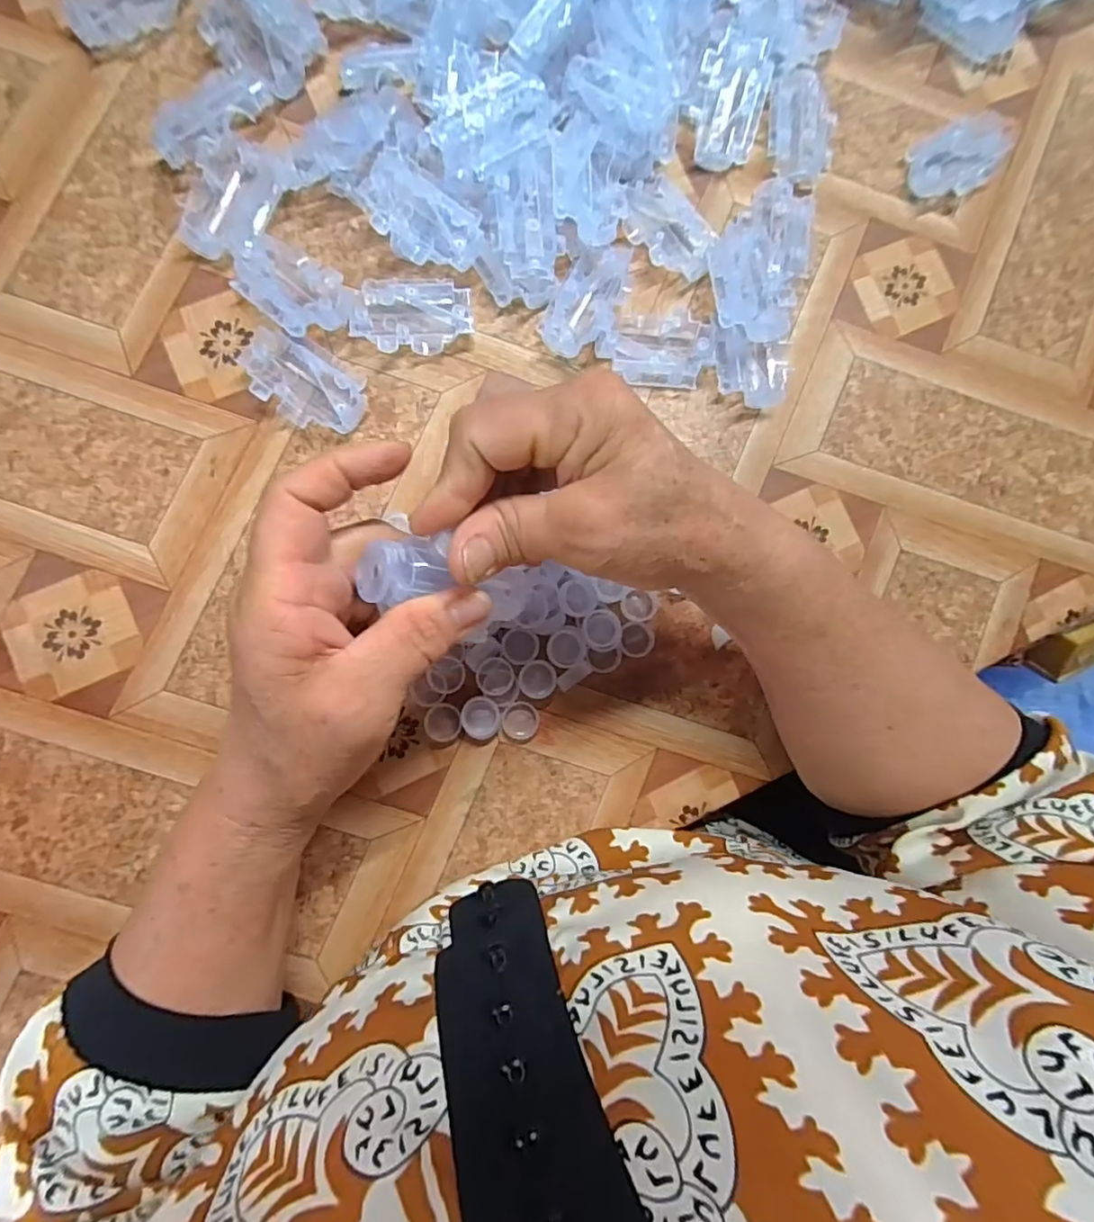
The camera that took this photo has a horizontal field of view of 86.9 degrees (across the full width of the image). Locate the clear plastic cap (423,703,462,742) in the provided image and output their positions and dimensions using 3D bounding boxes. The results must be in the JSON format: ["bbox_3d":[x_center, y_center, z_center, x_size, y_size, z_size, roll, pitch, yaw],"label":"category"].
[{"bbox_3d":[-0.057,0.061,0.316,0.019,0.006,0.020,0,86,-5],"label":"clear plastic cap"}]

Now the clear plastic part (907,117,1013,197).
[{"bbox_3d":[0.264,-0.292,0.372,0.078,0.009,0.043,-34,89,-6],"label":"clear plastic part"}]

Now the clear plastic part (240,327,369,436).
[{"bbox_3d":[-0.135,-0.124,0.321,0.068,0.013,0.040,27,84,-2],"label":"clear plastic part"}]

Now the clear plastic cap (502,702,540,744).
[{"bbox_3d":[-0.014,0.062,0.317,0.020,0.011,0.023,0,86,-5],"label":"clear plastic cap"}]

